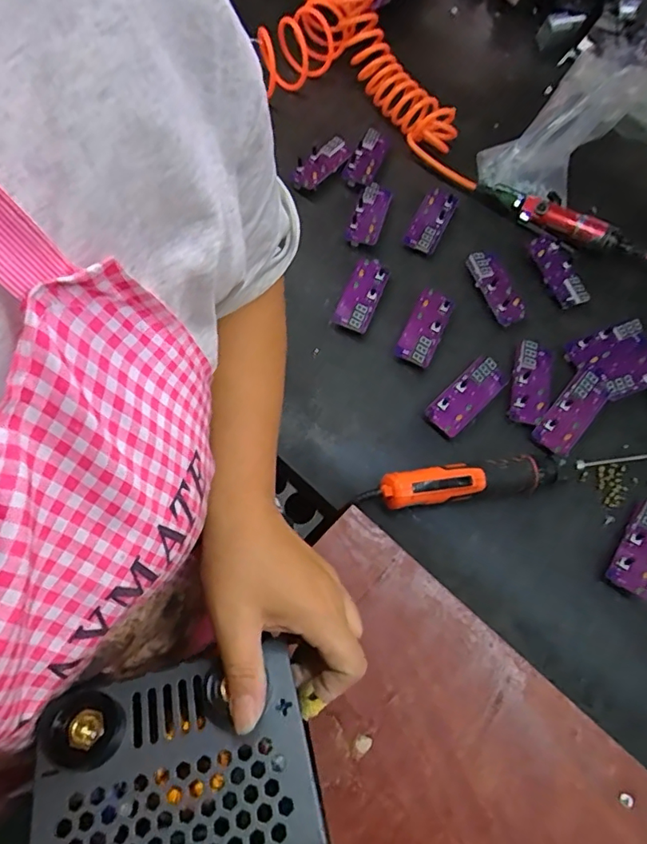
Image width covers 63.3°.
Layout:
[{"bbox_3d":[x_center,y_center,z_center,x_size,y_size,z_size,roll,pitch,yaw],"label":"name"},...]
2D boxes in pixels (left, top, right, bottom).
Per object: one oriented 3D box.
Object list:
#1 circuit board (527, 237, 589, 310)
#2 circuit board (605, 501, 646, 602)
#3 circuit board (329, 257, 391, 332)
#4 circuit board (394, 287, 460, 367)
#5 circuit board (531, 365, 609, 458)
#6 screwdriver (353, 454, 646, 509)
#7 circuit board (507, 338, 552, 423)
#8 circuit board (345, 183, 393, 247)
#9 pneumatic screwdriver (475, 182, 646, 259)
[{"bbox_3d":[0.326,-0.214,0.726,0.037,0.020,0.111,-12,68,-7],"label":"circuit board"},{"bbox_3d":[0.356,0.140,0.586,0.045,0.029,0.105,34,70,11],"label":"circuit board"},{"bbox_3d":[0.054,-0.178,0.724,0.049,0.017,0.110,21,78,15],"label":"circuit board"},{"bbox_3d":[0.131,-0.122,0.682,0.050,0.012,0.098,25,84,20],"label":"circuit board"},{"bbox_3d":[0.309,-0.018,0.642,0.046,0.013,0.124,38,71,13],"label":"circuit board"},{"bbox_3d":[0.223,0.062,0.603,0.365,0.038,0.045,-5,67,-4],"label":"screwdriver"},{"bbox_3d":[0.262,-0.051,0.657,0.046,0.010,0.107,14,67,4],"label":"circuit board"},{"bbox_3d":[0.067,-0.301,0.753,0.046,0.019,0.095,20,68,6],"label":"circuit board"},{"bbox_3d":[0.341,-0.293,0.754,0.257,0.037,0.034,34,70,11],"label":"pneumatic screwdriver"}]

